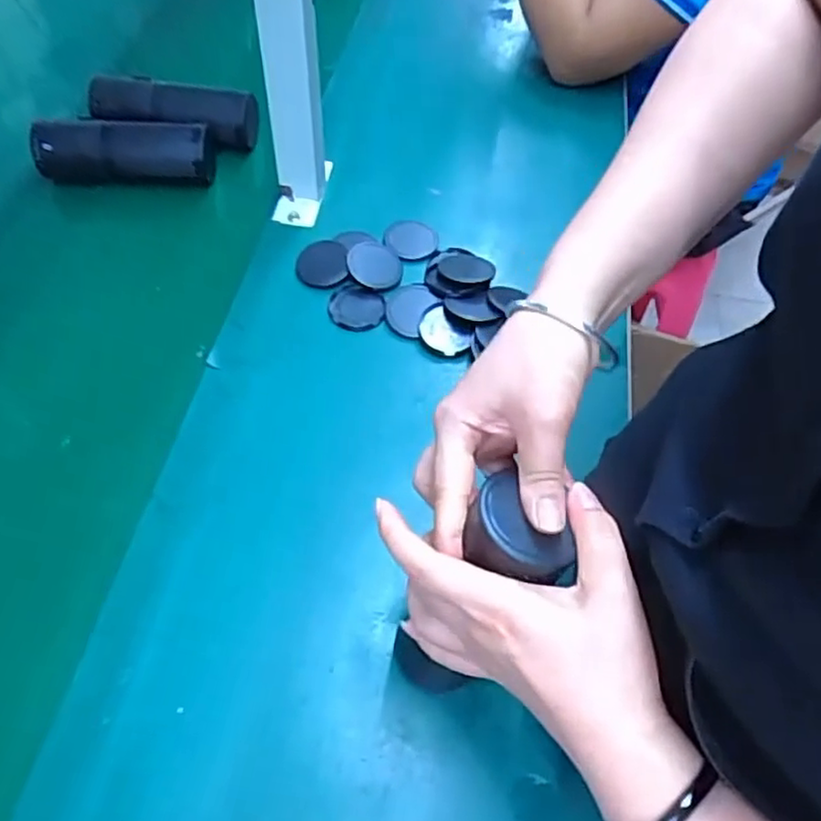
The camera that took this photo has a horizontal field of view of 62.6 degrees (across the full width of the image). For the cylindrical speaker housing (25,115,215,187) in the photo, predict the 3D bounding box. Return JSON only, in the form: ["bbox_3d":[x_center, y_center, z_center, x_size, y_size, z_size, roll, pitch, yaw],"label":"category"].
[{"bbox_3d":[-0.285,-0.261,0.683,0.176,0.063,0.065,0,57,-3],"label":"cylindrical speaker housing"}]

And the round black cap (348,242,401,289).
[{"bbox_3d":[-0.033,-0.134,0.621,0.048,0.010,0.051,1,57,-2],"label":"round black cap"}]

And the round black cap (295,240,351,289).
[{"bbox_3d":[-0.082,-0.134,0.624,0.049,0.008,0.049,-3,68,7],"label":"round black cap"}]

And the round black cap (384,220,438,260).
[{"bbox_3d":[0.000,-0.166,0.654,0.050,0.010,0.048,1,57,-2],"label":"round black cap"}]

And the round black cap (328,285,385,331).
[{"bbox_3d":[-0.048,-0.090,0.601,0.048,0.009,0.045,1,57,-2],"label":"round black cap"}]

